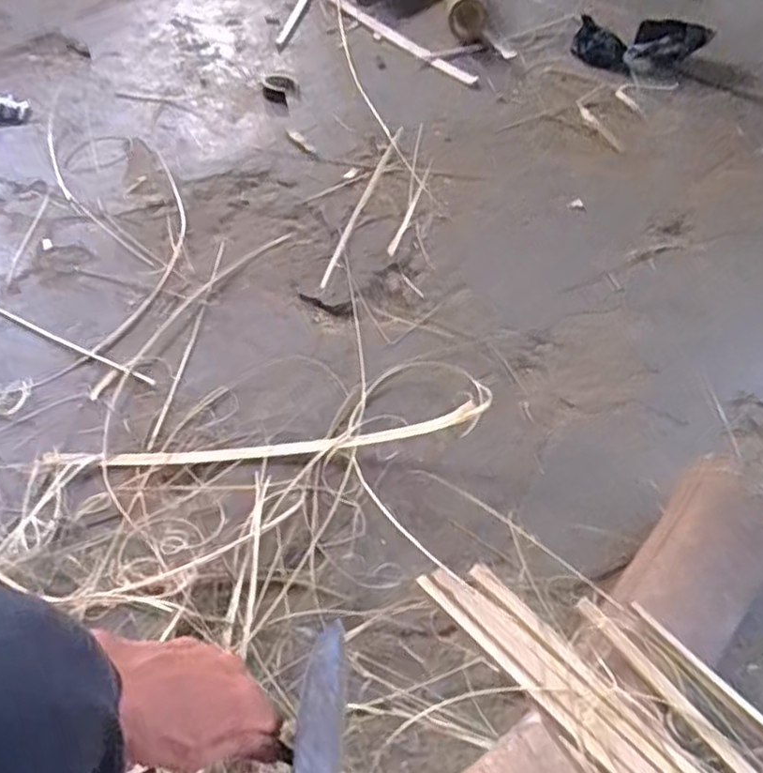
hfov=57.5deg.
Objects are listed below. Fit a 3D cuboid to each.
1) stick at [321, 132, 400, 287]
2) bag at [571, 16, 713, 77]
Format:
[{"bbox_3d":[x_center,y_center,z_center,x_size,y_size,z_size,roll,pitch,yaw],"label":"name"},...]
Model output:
[{"bbox_3d":[-0.027,-0.277,1.038,0.013,0.013,0.384,14,53,10],"label":"stick"},{"bbox_3d":[0.496,-0.651,1.318,0.250,0.058,0.116,-10,52,-9],"label":"bag"}]

